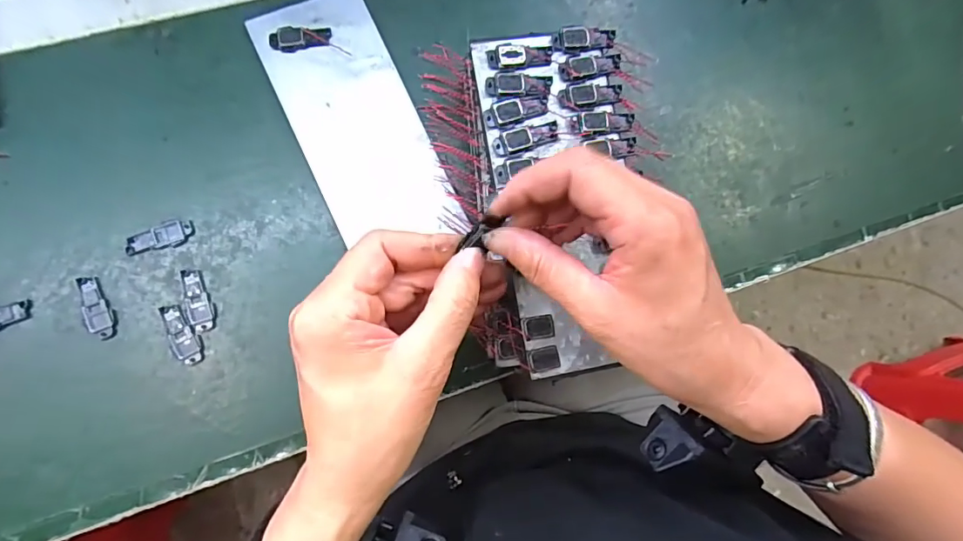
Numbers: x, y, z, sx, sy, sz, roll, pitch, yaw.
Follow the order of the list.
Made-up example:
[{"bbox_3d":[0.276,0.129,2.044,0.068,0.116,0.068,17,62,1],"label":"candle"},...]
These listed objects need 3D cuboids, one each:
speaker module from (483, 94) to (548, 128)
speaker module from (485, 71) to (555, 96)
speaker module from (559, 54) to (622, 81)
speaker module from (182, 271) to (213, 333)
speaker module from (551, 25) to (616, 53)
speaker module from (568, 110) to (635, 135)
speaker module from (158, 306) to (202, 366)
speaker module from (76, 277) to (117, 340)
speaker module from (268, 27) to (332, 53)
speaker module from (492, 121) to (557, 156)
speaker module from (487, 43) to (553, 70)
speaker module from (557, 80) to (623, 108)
[{"bbox_3d":[0.021,-0.095,0.288,0.040,0.005,0.014,-18,86,-9],"label":"speaker module"},{"bbox_3d":[0.023,-0.111,0.291,0.040,0.004,0.016,-6,84,-8],"label":"speaker module"},{"bbox_3d":[0.067,-0.125,0.297,0.040,0.004,0.013,-13,85,-8],"label":"speaker module"},{"bbox_3d":[-0.180,0.019,0.306,0.014,0.004,0.040,-18,86,-9],"label":"speaker module"},{"bbox_3d":[0.063,-0.141,0.299,0.039,0.004,0.015,0,84,-7],"label":"speaker module"},{"bbox_3d":[0.073,-0.090,0.294,0.041,0.006,0.014,-9,85,-8],"label":"speaker module"},{"bbox_3d":[-0.187,0.040,0.302,0.014,0.004,0.040,-23,87,-9],"label":"speaker module"},{"bbox_3d":[-0.236,0.023,0.298,0.014,0.004,0.040,-18,86,-9],"label":"speaker module"},{"bbox_3d":[-0.122,-0.157,0.330,0.039,0.005,0.016,-5,84,-8],"label":"speaker module"},{"bbox_3d":[0.027,-0.077,0.287,0.041,0.004,0.014,-17,86,-9],"label":"speaker module"},{"bbox_3d":[0.024,-0.129,0.293,0.040,0.005,0.015,-7,85,-8],"label":"speaker module"},{"bbox_3d":[0.067,-0.107,0.295,0.040,0.005,0.015,-11,85,-8],"label":"speaker module"}]

